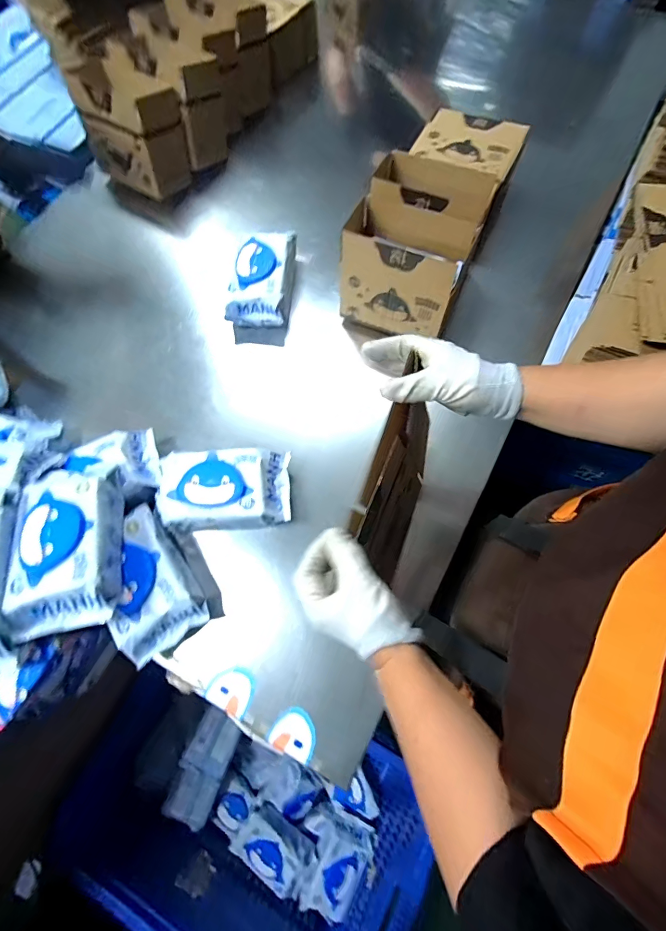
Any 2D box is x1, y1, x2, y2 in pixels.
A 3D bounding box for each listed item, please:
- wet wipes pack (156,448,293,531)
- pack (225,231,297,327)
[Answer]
[{"bbox_3d":[-0.163,0.038,0.600,0.193,0.079,0.116,-3,71,1],"label":"wet wipes pack"},{"bbox_3d":[-0.132,-0.360,0.730,0.108,0.060,0.197,3,71,3],"label":"pack"}]

